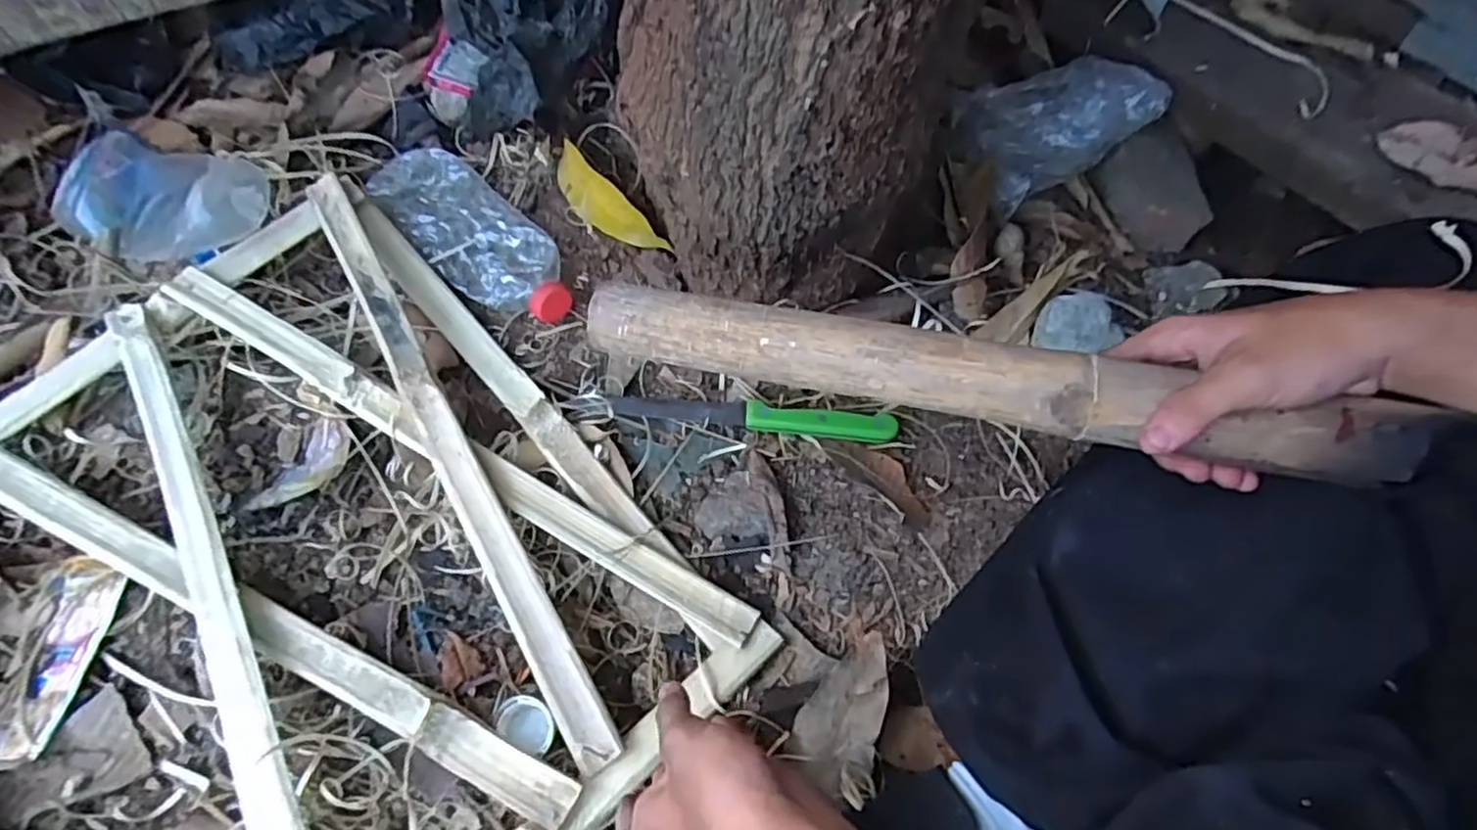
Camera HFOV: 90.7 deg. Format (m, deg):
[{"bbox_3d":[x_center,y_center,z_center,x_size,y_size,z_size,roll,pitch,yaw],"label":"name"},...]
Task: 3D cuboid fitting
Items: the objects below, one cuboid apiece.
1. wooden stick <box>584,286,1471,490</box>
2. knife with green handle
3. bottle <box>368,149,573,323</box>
[{"bbox_3d":[0.114,-0.023,0.387,0.415,0.028,0.036,11,59,15],"label":"wooden stick"},{"bbox_3d":[-0.001,-0.002,0.559,0.245,0.017,0.022,4,60,0],"label":"knife with green handle"},{"bbox_3d":[-0.226,-0.157,0.617,0.084,0.029,0.238,-40,69,-22],"label":"bottle"}]

